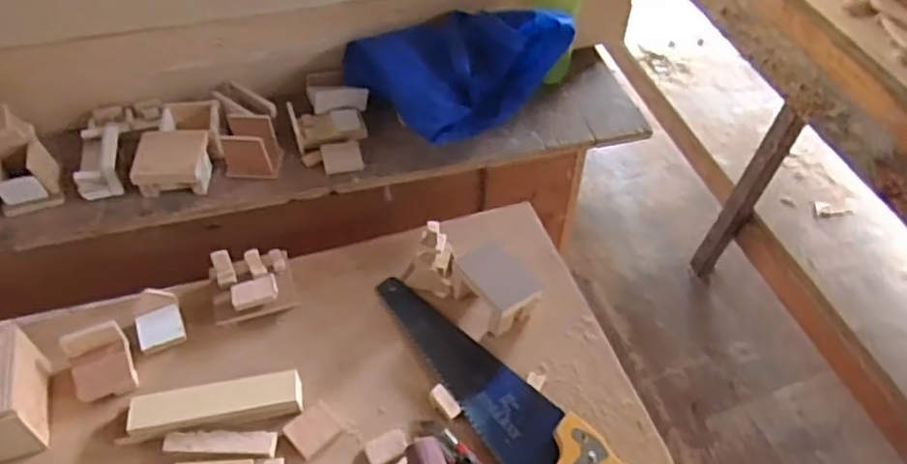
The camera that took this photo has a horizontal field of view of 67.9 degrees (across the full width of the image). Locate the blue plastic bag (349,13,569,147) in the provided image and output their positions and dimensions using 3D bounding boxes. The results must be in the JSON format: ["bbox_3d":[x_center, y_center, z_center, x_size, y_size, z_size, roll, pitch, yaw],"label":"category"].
[{"bbox_3d":[-0.013,-0.245,0.943,0.220,0.185,0.255,-28,55,-23],"label":"blue plastic bag"}]

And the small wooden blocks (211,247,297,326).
[{"bbox_3d":[-0.238,0.063,0.793,0.095,0.050,0.072,-13,51,-12],"label":"small wooden blocks"}]

